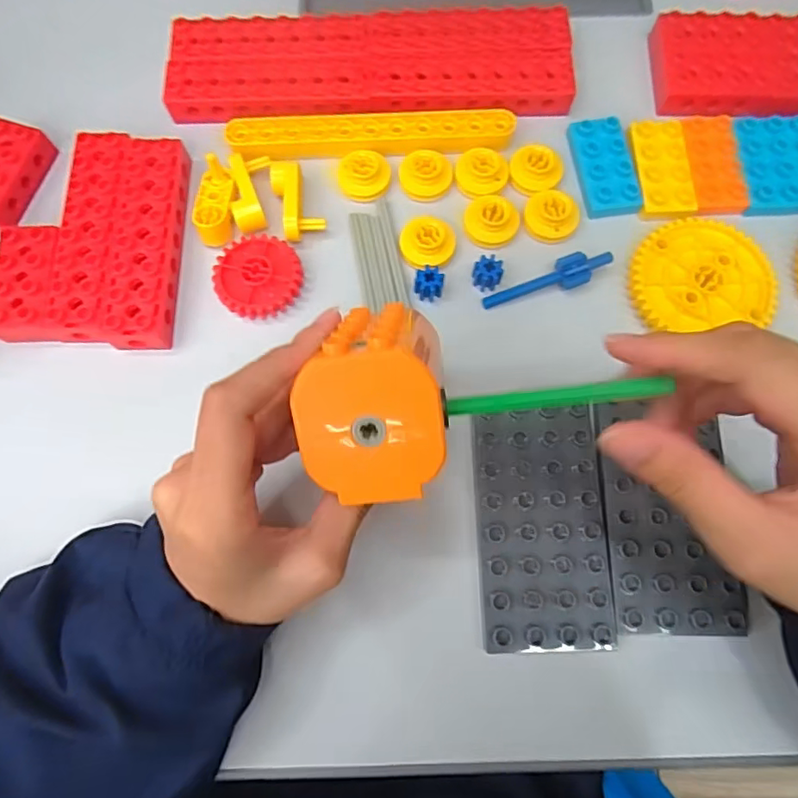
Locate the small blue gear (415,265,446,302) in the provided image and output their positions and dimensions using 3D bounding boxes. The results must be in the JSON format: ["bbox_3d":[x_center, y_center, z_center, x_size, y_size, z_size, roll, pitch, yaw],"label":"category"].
[{"bbox_3d":[0.017,-0.067,0.316,0.015,0.010,0.017,8,75,2],"label":"small blue gear"}]

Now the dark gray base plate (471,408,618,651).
[{"bbox_3d":[0.071,0.063,0.282,0.063,0.013,0.117,-1,75,-1],"label":"dark gray base plate"}]

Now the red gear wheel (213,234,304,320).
[{"bbox_3d":[-0.080,-0.070,0.318,0.047,0.012,0.048,0,75,0],"label":"red gear wheel"}]

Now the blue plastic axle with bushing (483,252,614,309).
[{"bbox_3d":[0.085,-0.068,0.317,0.075,0.013,0.017,-19,76,-5],"label":"blue plastic axle with bushing"}]

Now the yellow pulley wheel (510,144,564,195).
[{"bbox_3d":[0.082,-0.138,0.336,0.031,0.013,0.027,20,76,5],"label":"yellow pulley wheel"}]

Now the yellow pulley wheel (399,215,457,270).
[{"bbox_3d":[0.016,-0.091,0.323,0.030,0.010,0.031,0,75,0],"label":"yellow pulley wheel"}]

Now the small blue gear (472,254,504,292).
[{"bbox_3d":[0.051,-0.072,0.319,0.015,0.013,0.015,6,75,1],"label":"small blue gear"}]

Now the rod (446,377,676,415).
[{"bbox_3d":[0.057,-0.001,0.204,0.077,0.006,0.008,-6,77,6],"label":"rod"}]

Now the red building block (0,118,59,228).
[{"bbox_3d":[-0.235,-0.130,0.329,0.030,0.023,0.066,12,76,3],"label":"red building block"}]

